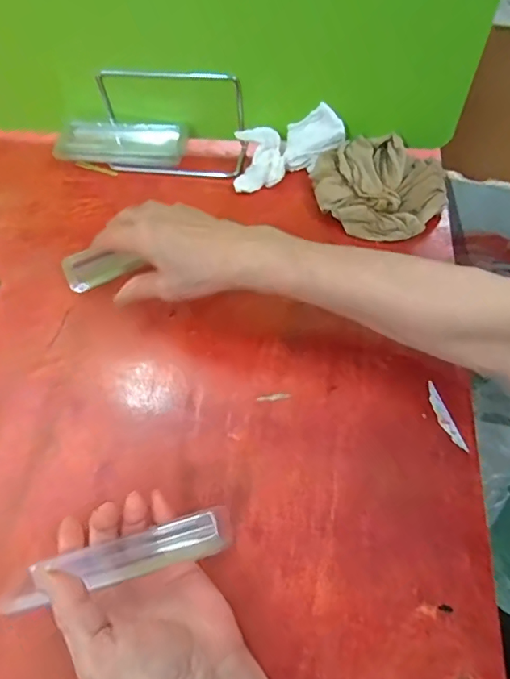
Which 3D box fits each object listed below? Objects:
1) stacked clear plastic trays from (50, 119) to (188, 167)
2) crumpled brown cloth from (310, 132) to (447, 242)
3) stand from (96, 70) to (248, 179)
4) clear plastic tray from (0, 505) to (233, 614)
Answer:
[{"bbox_3d":[-0.144,-0.219,0.536,0.142,0.039,0.043,0,59,3],"label":"stacked clear plastic trays"},{"bbox_3d":[0.118,-0.152,0.473,0.125,0.022,0.100,30,80,13],"label":"crumpled brown cloth"},{"bbox_3d":[-0.091,-0.226,0.508,0.154,0.086,0.054,7,60,7],"label":"stand"},{"bbox_3d":[-0.079,0.133,0.291,0.136,0.016,0.025,-12,59,-17],"label":"clear plastic tray"}]

